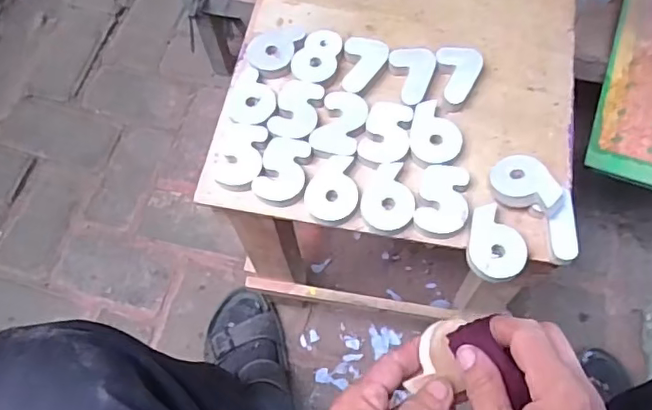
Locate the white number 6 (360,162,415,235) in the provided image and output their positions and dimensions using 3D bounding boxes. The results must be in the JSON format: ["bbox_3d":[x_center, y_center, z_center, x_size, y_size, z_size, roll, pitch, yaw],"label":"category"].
[{"bbox_3d":[0.053,-0.007,0.486,0.044,0.007,0.063,1,67,4],"label":"white number 6"}]

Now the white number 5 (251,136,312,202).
[{"bbox_3d":[-0.038,-0.033,0.497,0.042,0.004,0.062,13,68,8],"label":"white number 5"}]

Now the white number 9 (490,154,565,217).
[{"bbox_3d":[0.169,-0.017,0.473,0.060,0.016,0.042,31,84,40],"label":"white number 9"}]

